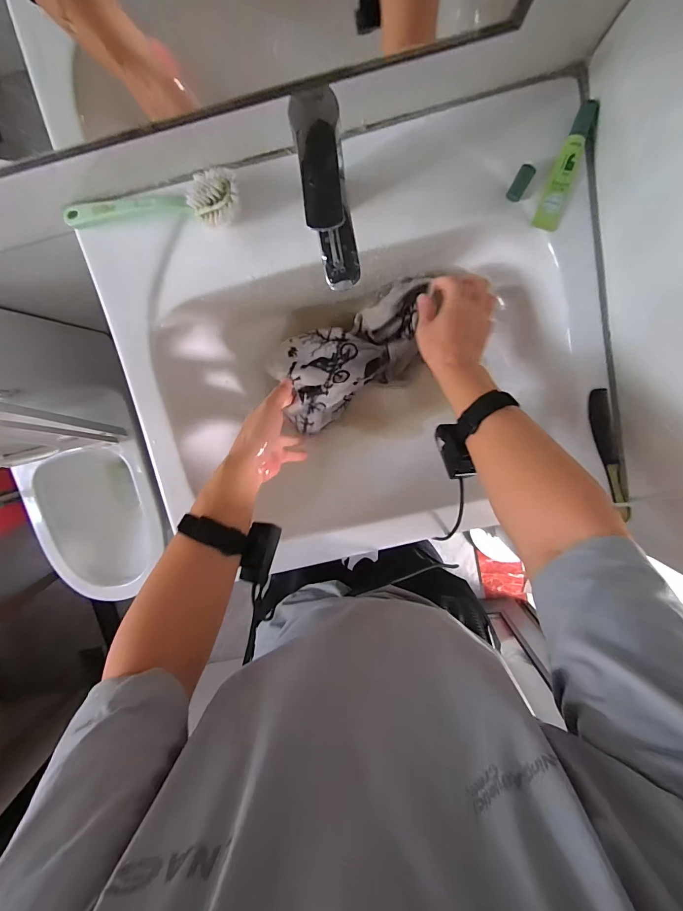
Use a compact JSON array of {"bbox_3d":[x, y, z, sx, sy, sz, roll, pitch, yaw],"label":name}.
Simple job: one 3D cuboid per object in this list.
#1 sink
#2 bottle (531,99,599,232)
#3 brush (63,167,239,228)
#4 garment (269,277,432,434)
[{"bbox_3d":[0.016,-0.125,0.521,0.579,0.183,0.488,-11,98,1],"label":"sink"},{"bbox_3d":[0.254,-0.322,0.410,0.027,0.023,0.122,16,97,-3],"label":"bottle"},{"bbox_3d":[-0.215,-0.292,0.409,0.203,0.035,0.053,1,98,-1],"label":"brush"},{"bbox_3d":[0.022,-0.152,0.547,0.255,0.077,0.130,-32,97,4],"label":"garment"}]

